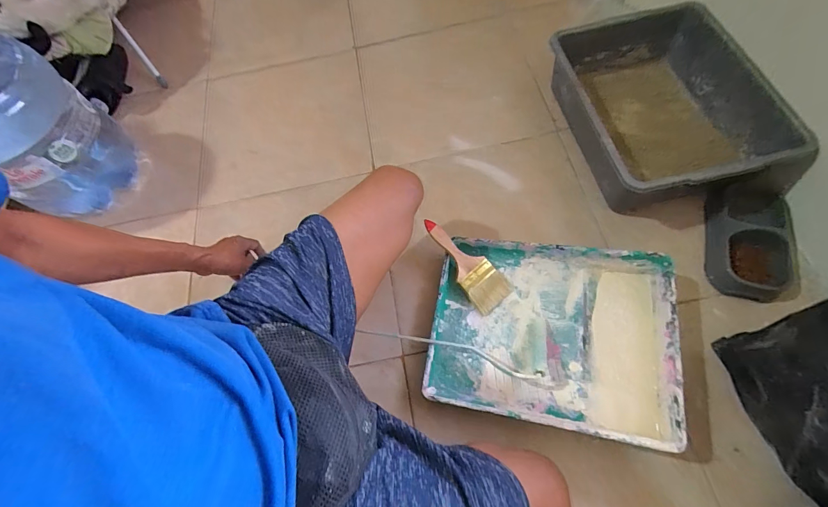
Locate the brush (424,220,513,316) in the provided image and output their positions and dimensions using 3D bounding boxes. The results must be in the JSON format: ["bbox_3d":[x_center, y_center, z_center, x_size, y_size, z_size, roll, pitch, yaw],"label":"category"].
[{"bbox_3d":[0.086,0.015,0.634,0.067,0.015,0.183,-40,84,-13],"label":"brush"}]

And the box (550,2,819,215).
[{"bbox_3d":[0.448,-0.257,0.688,0.297,0.142,0.381,-10,67,-1],"label":"box"}]

